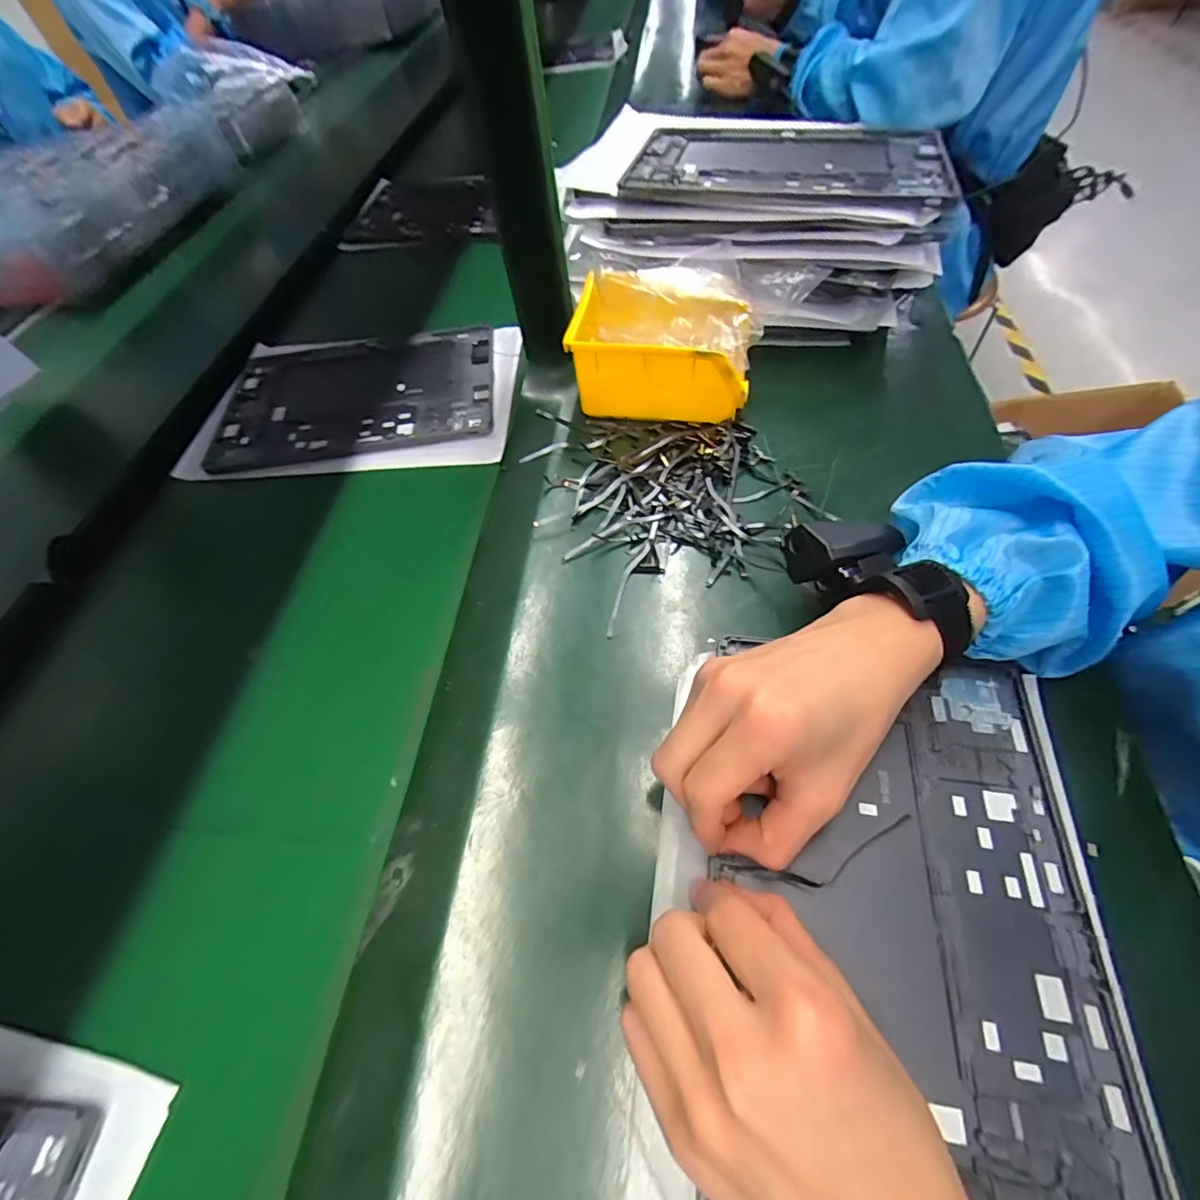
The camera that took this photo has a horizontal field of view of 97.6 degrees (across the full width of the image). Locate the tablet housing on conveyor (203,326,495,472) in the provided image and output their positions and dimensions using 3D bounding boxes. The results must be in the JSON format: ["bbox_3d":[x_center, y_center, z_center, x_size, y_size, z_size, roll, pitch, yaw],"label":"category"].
[{"bbox_3d":[-0.226,-0.196,0.498,0.250,0.007,0.167,-7,59,0],"label":"tablet housing on conveyor"}]

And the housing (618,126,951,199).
[{"bbox_3d":[0.159,-0.377,0.450,0.253,0.016,0.164,9,60,10],"label":"housing"}]

